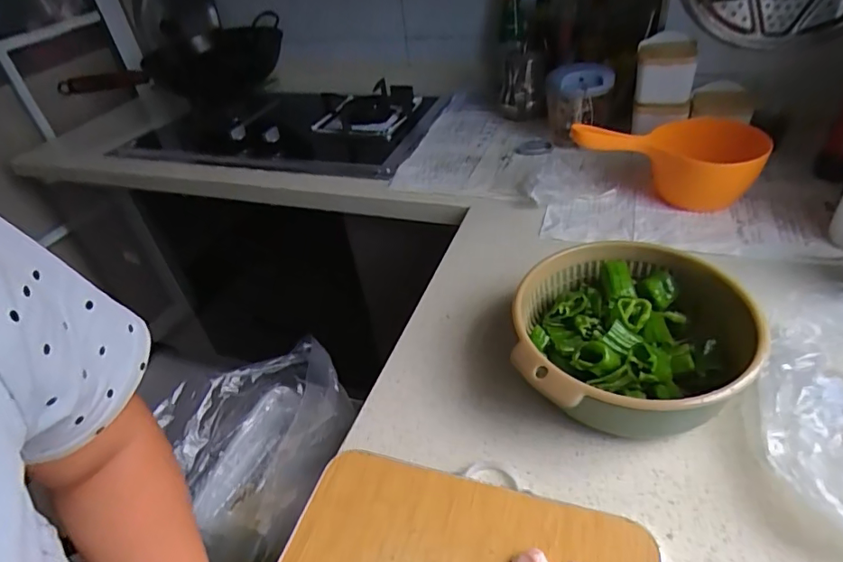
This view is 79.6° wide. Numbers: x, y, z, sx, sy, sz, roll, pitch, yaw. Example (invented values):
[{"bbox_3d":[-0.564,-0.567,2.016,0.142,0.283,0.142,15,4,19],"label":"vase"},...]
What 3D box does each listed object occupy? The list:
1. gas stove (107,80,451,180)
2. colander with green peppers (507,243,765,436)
[{"bbox_3d":[-0.332,-0.381,1.232,0.726,0.081,0.397,8,42,18],"label":"gas stove"},{"bbox_3d":[0.214,0.061,0.536,0.218,0.093,0.223,1,40,11],"label":"colander with green peppers"}]

